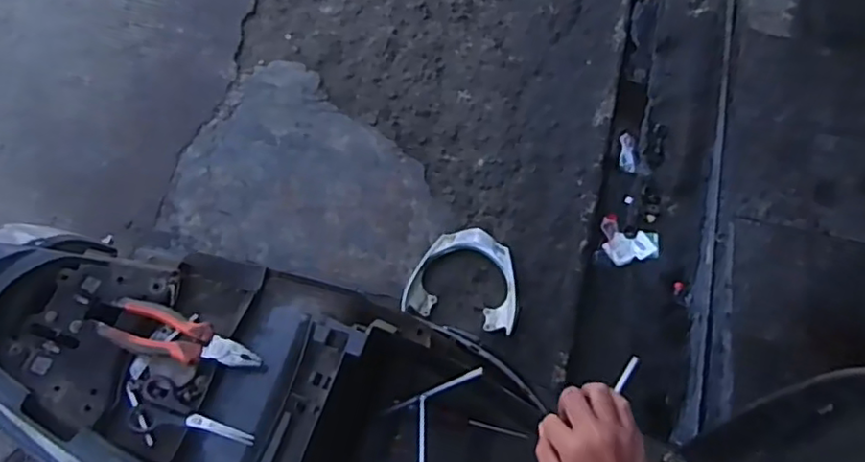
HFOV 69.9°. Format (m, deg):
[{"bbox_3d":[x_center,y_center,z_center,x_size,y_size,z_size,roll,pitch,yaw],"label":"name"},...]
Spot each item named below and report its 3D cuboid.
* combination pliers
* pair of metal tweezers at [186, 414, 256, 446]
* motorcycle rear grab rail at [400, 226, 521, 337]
[{"bbox_3d":[-0.285,0.122,0.696,0.178,0.034,0.056,17,68,7],"label":"combination pliers"},{"bbox_3d":[-0.232,0.218,0.679,0.075,0.005,0.014,22,66,-8],"label":"pair of metal tweezers"},{"bbox_3d":[0.081,0.104,1.493,0.265,0.041,0.250,10,66,6],"label":"motorcycle rear grab rail"}]

